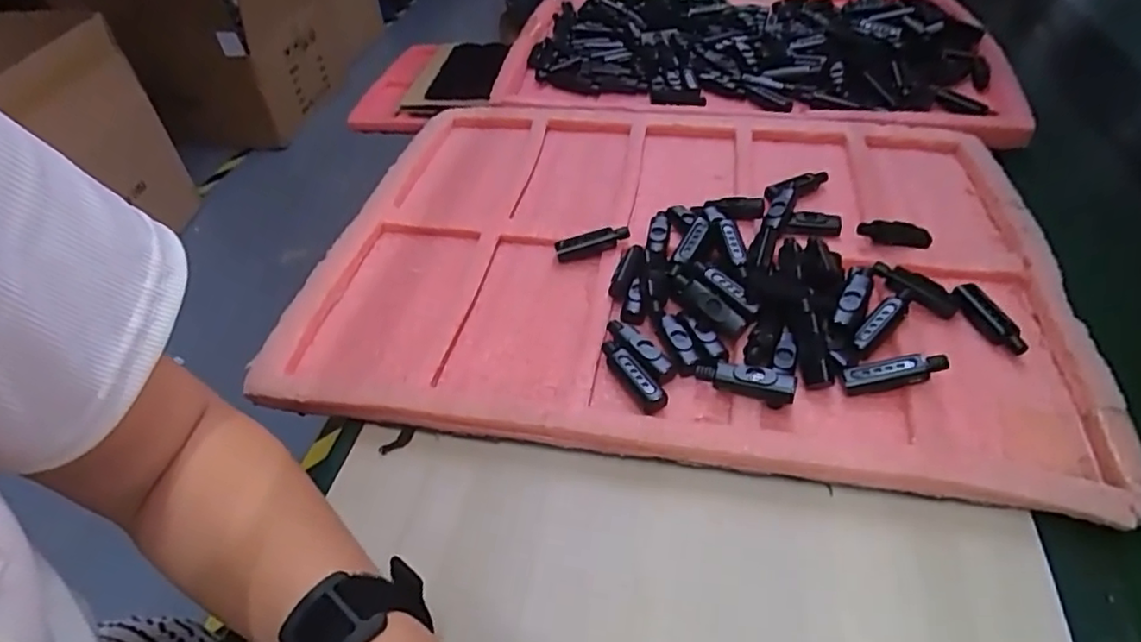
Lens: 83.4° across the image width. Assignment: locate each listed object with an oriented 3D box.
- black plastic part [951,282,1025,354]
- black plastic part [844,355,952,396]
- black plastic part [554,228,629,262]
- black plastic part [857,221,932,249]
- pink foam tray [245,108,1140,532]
[{"bbox_3d":[0.261,-0.001,0.400,0.016,0.012,0.055,-14,46,-8],"label":"black plastic part"},{"bbox_3d":[0.187,0.030,0.368,0.057,0.017,0.011,-13,44,9],"label":"black plastic part"},{"bbox_3d":[0.016,-0.058,0.476,0.055,0.013,0.013,-12,45,-7],"label":"black plastic part"},{"bbox_3d":[0.231,-0.062,0.458,0.057,0.011,0.016,7,45,-6],"label":"black plastic part"},{"bbox_3d":[0.076,-0.064,0.479,0.506,0.029,0.382,5,46,11],"label":"pink foam tray"}]

